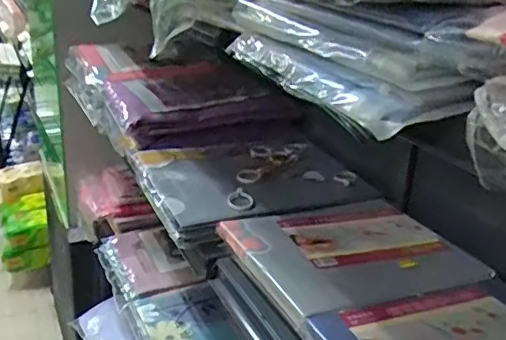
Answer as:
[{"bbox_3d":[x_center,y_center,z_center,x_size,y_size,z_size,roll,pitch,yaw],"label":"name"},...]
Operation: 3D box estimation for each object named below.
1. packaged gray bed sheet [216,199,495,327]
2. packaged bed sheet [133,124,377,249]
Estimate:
[{"bbox_3d":[0.125,0.109,0.774,0.281,0.030,0.242,-9,25,-27],"label":"packaged gray bed sheet"},{"bbox_3d":[-0.007,0.017,0.992,0.354,0.059,0.311,-8,24,-25],"label":"packaged bed sheet"}]

